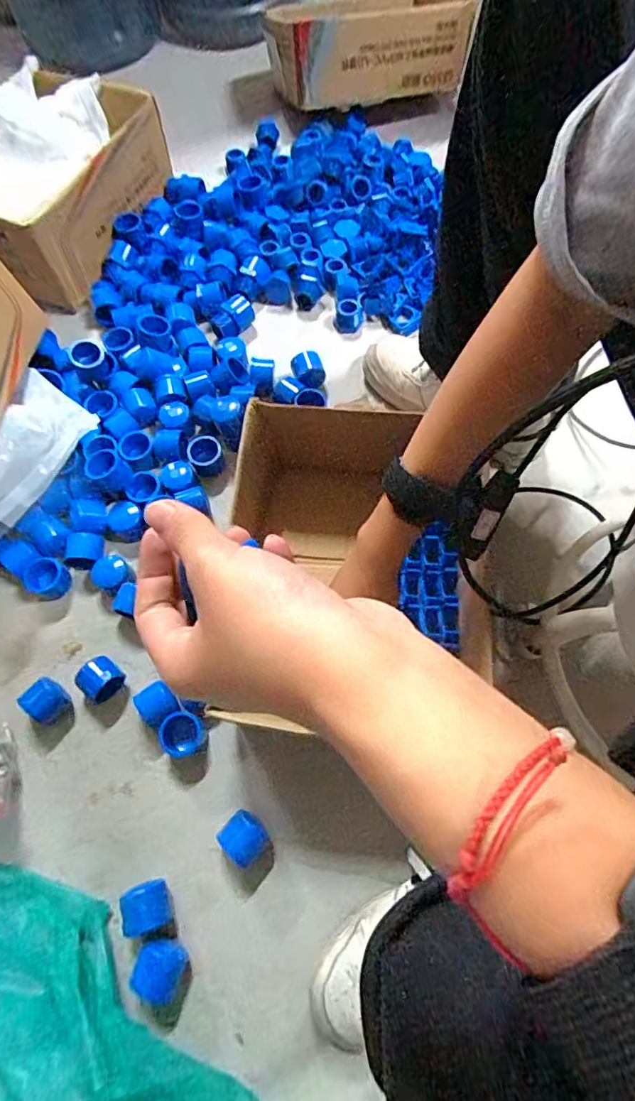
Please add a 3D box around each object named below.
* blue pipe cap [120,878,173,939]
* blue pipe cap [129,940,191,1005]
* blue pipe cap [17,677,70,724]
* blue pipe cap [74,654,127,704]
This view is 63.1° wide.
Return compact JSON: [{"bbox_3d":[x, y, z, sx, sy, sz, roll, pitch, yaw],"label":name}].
[{"bbox_3d":[-0.142,0.298,0.435,0.037,0.041,0.033,-18,67,-6],"label":"blue pipe cap"},{"bbox_3d":[-0.126,0.334,0.414,0.038,0.024,0.038,-1,66,1],"label":"blue pipe cap"},{"bbox_3d":[-0.262,0.145,0.499,0.032,0.029,0.039,-42,72,-16],"label":"blue pipe cap"},{"bbox_3d":[-0.214,0.124,0.511,0.042,0.034,0.041,-36,70,-14],"label":"blue pipe cap"}]

